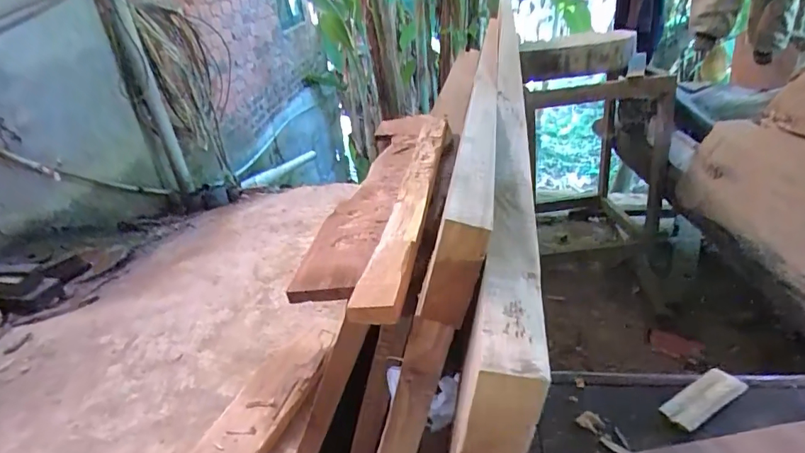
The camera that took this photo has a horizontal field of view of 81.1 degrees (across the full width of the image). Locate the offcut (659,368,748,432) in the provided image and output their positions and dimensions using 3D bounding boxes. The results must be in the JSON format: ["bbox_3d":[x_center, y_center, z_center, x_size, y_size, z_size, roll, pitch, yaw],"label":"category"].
[{"bbox_3d":[0.214,0.121,0.337,0.069,0.005,0.024,-20,33,-22],"label":"offcut"}]

